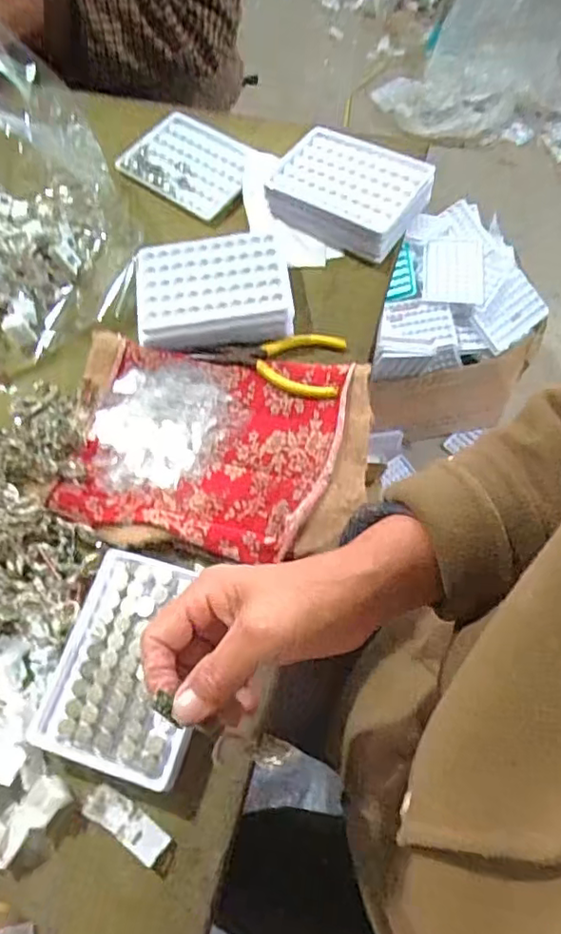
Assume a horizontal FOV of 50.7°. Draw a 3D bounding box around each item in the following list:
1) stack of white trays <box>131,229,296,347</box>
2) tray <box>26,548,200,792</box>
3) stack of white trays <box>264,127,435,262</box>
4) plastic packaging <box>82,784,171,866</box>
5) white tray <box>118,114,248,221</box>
[{"bbox_3d":[-0.057,-0.149,0.503,0.126,0.026,0.097,-6,66,0],"label":"stack of white trays"},{"bbox_3d":[-0.096,0.129,0.395,0.099,0.023,0.130,14,68,9],"label":"tray"},{"bbox_3d":[0.063,-0.252,0.540,0.137,0.038,0.098,28,71,14],"label":"stack of white trays"},{"bbox_3d":[-0.095,0.221,0.368,0.056,0.008,0.020,29,71,14],"label":"plastic packaging"},{"bbox_3d":[-0.091,-0.302,0.591,0.133,0.015,0.093,33,72,16],"label":"white tray"}]

